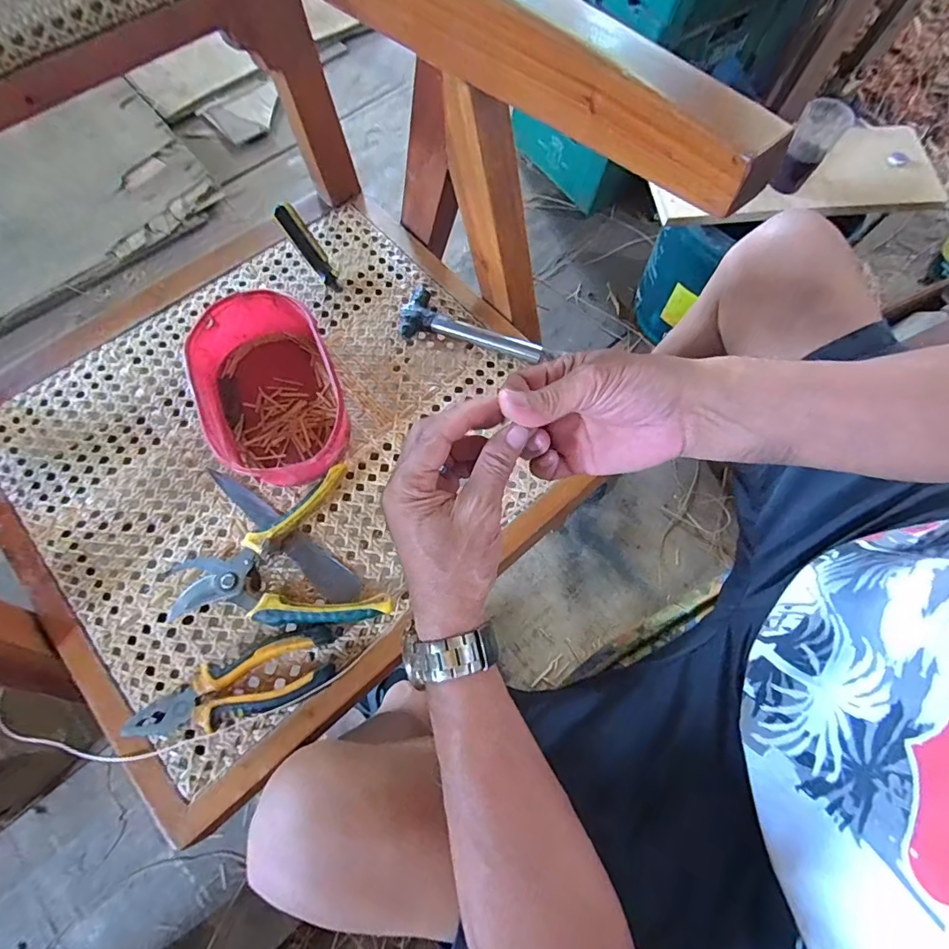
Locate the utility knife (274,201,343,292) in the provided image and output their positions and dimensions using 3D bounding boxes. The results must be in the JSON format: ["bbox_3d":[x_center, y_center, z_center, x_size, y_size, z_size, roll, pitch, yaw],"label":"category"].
[{"bbox_3d":[-0.176,-0.240,0.529,0.024,0.020,0.095,-42,117,-14],"label":"utility knife"}]

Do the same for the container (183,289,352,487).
[{"bbox_3d":[-0.190,-0.078,0.468,0.120,0.056,0.191,-21,70,-8],"label":"container"}]

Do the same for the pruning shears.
[{"bbox_3d":[-0.171,0.086,0.421,0.169,0.025,0.130,-23,70,-8],"label":"pruning shears"}]

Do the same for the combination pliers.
[{"bbox_3d":[-0.187,0.170,0.390,0.154,0.021,0.050,-21,70,-7],"label":"combination pliers"}]

